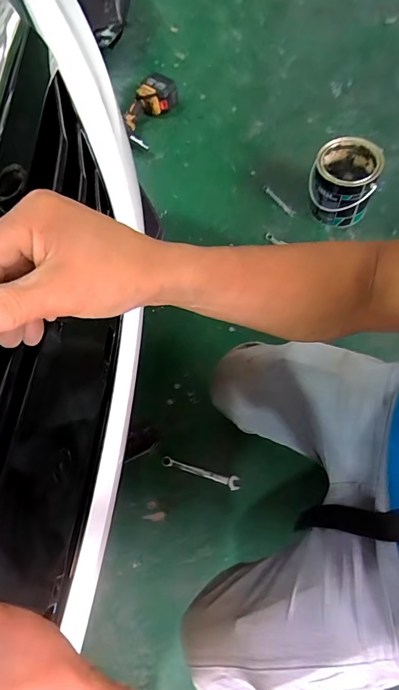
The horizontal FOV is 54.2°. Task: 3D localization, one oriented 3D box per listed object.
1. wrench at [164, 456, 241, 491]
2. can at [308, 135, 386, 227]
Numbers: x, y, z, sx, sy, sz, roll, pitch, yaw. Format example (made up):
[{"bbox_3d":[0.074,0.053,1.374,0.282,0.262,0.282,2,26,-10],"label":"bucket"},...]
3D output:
[{"bbox_3d":[0.001,0.285,0.869,0.177,0.011,0.028,13,69,12],"label":"wrench"},{"bbox_3d":[0.377,-0.434,1.034,0.160,0.147,0.166,-2,67,6],"label":"can"}]

